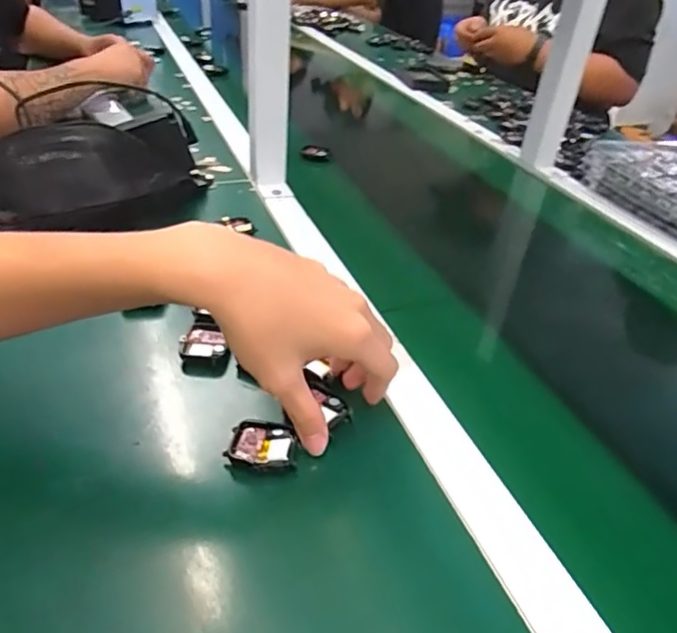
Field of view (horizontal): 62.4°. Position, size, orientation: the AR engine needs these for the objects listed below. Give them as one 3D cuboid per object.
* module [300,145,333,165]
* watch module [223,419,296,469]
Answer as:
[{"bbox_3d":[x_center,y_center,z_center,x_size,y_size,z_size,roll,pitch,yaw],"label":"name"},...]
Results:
[{"bbox_3d":[-0.035,-0.249,0.859,0.047,0.021,0.026,-2,36,-11],"label":"module"},{"bbox_3d":[-0.051,0.087,0.378,0.044,0.008,0.039,7,36,1],"label":"watch module"}]

